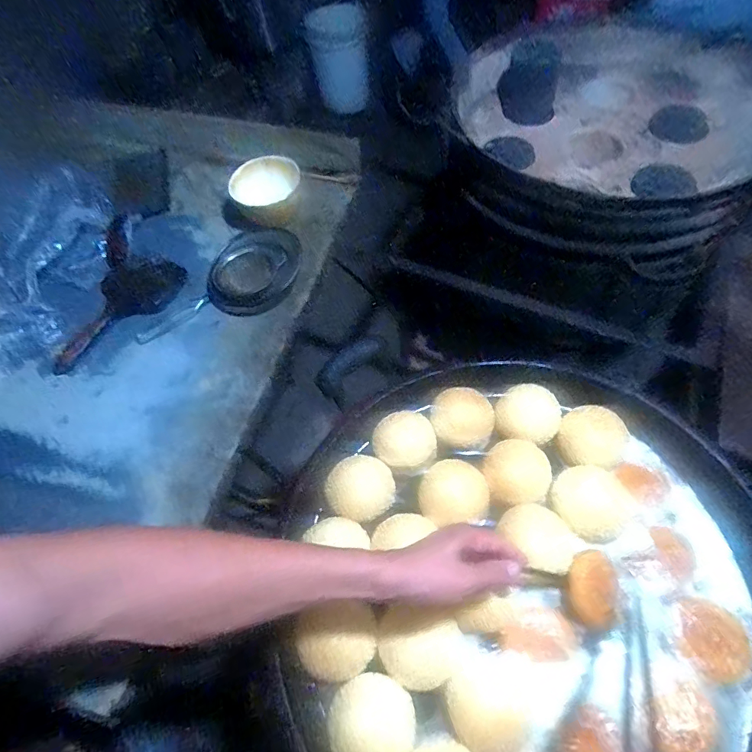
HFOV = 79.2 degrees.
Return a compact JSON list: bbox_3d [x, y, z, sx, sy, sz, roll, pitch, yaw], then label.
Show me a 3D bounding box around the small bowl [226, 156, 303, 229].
[{"bbox_3d":[-0.186,-0.311,0.801,0.124,0.077,0.108,-18,60,-6],"label":"small bowl"}]

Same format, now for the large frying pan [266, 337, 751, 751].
[{"bbox_3d":[0.190,0.249,0.565,0.610,0.098,0.590,9,61,10],"label":"large frying pan"}]

